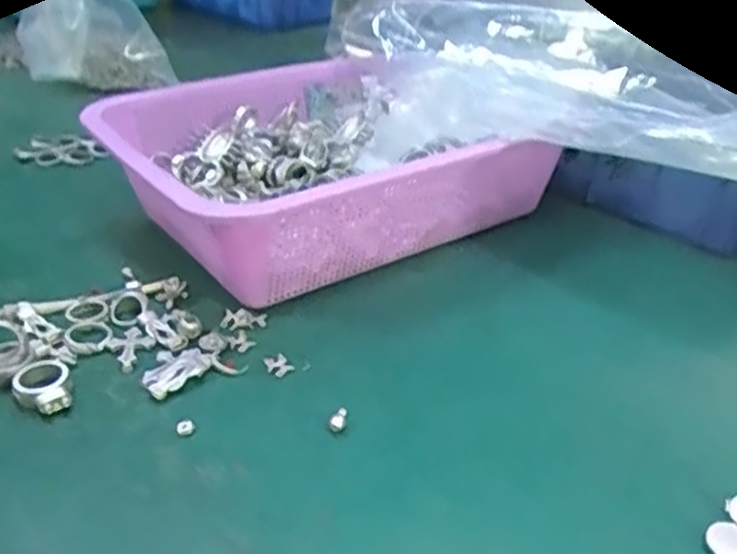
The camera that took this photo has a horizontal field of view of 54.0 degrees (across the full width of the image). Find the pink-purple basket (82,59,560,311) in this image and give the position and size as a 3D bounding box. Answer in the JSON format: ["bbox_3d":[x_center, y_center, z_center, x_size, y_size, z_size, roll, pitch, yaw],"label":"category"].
[{"bbox_3d":[-0.033,-0.074,0.506,0.250,0.080,0.215,-19,36,-30],"label":"pink-purple basket"}]

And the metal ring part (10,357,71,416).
[{"bbox_3d":[-0.158,0.053,0.352,0.025,0.012,0.034,-14,33,-22],"label":"metal ring part"}]

